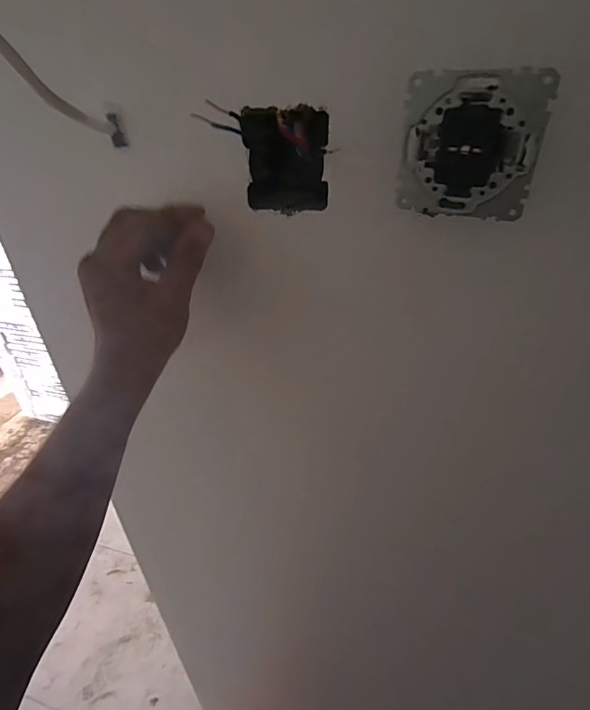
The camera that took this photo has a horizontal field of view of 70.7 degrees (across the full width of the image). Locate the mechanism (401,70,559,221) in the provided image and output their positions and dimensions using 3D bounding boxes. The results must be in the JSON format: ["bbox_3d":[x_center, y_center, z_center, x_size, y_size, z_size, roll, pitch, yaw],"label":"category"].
[{"bbox_3d":[0.094,-0.112,0.226,0.069,0.069,0.020,14,35,27],"label":"mechanism"}]

